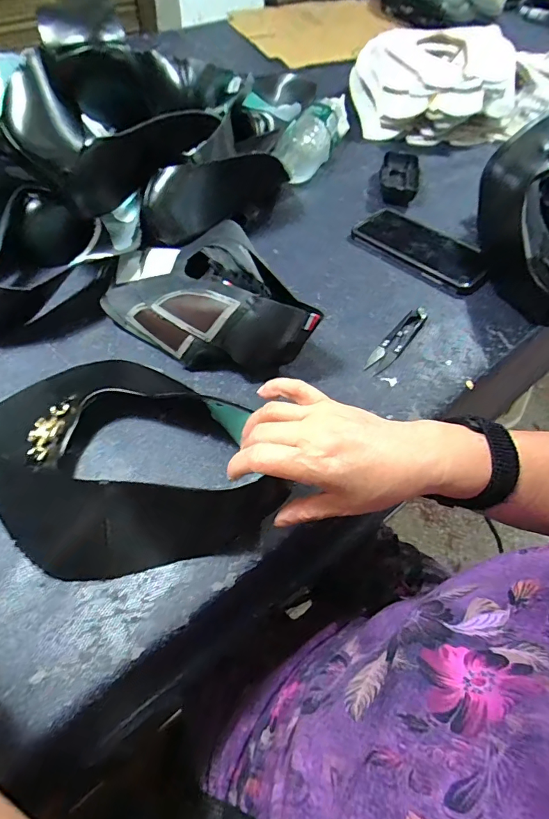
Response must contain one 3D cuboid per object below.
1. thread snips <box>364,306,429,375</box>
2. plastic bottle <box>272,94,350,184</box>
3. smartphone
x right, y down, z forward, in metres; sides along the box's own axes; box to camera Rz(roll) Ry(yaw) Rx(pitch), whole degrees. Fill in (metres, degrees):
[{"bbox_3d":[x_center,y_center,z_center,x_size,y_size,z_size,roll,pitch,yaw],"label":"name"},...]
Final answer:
[{"bbox_3d":[0.127,-0.073,0.443,0.022,0.005,0.112,32,59,20],"label":"thread snips"},{"bbox_3d":[0.062,-0.411,0.662,0.058,0.062,0.201,21,55,13],"label":"plastic bottle"},{"bbox_3d":[0.181,-0.196,0.533,0.167,0.013,0.089,38,61,24],"label":"smartphone"}]

